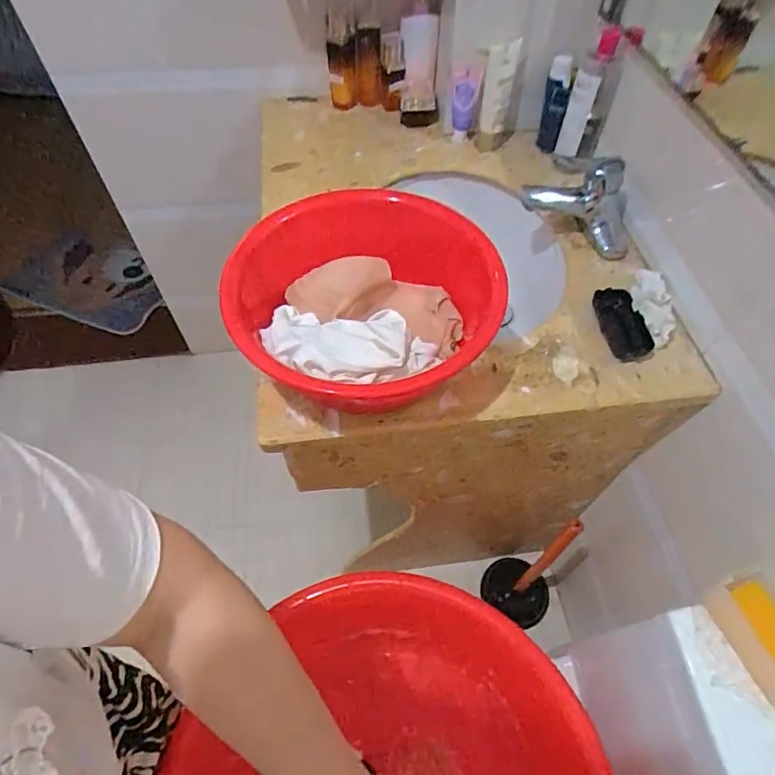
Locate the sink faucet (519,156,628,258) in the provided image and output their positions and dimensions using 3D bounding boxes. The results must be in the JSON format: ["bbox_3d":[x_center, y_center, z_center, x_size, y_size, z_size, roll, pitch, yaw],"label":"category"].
[{"bbox_3d":[0.294,-0.283,0.760,0.173,0.107,0.069,22,59,13],"label":"sink faucet"}]

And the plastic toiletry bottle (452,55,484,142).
[{"bbox_3d":[0.134,-0.498,0.883,0.046,0.143,0.029,5,57,2],"label":"plastic toiletry bottle"}]

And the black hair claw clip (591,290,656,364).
[{"bbox_3d":[0.316,-0.086,0.688,0.048,0.029,0.109,-12,58,-8],"label":"black hair claw clip"}]

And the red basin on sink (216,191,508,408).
[{"bbox_3d":[-0.014,-0.097,0.632,0.303,0.118,0.296,0,57,-1],"label":"red basin on sink"}]

